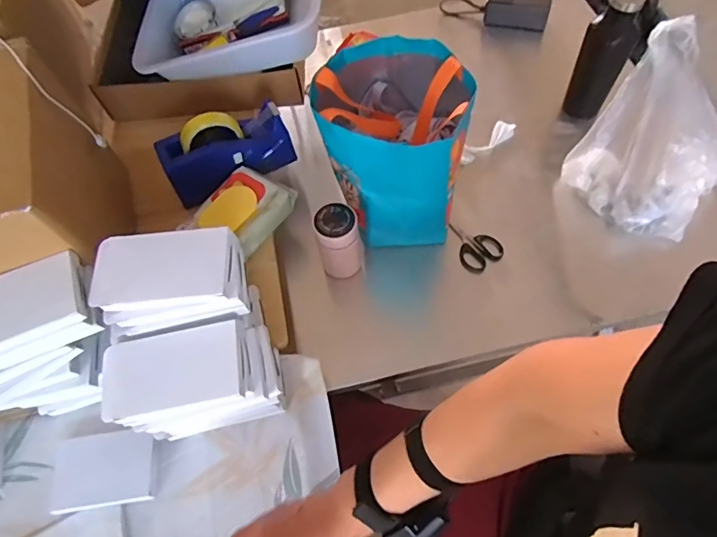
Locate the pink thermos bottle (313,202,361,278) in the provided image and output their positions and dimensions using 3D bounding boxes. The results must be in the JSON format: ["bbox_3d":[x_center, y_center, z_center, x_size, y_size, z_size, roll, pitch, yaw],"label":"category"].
[{"bbox_3d":[-0.028,-0.037,0.729,0.061,0.125,0.059,-3,61,3],"label":"pink thermos bottle"}]

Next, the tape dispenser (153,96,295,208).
[{"bbox_3d":[-0.205,-0.182,0.762,0.197,0.119,0.064,-25,63,-9],"label":"tape dispenser"}]

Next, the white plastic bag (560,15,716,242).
[{"bbox_3d":[0.450,-0.184,0.722,0.206,0.239,0.156,39,71,22],"label":"white plastic bag"}]

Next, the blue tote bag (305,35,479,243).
[{"bbox_3d":[0.050,-0.184,0.737,0.203,0.246,0.217,-1,62,3],"label":"blue tote bag"}]

